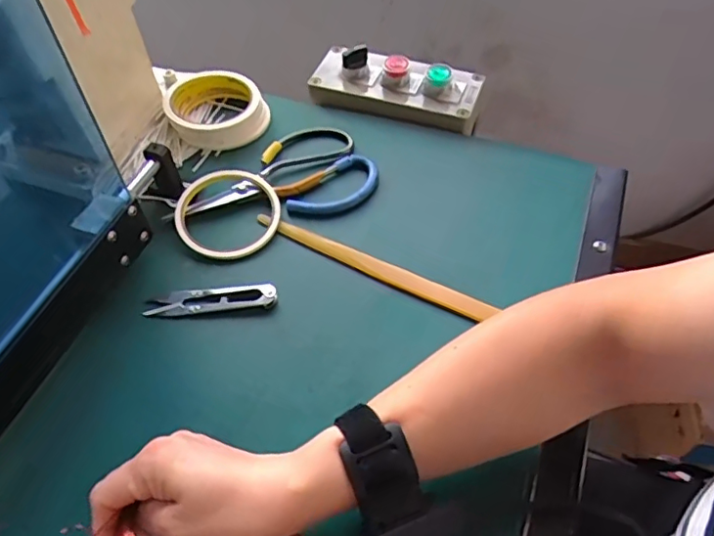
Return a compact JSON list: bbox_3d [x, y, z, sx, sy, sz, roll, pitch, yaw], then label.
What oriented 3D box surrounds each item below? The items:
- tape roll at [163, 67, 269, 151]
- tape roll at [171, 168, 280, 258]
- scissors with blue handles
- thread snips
[{"bbox_3d":[-0.141,-0.161,0.566,0.097,0.028,0.097,-2,54,2],"label":"tape roll"},{"bbox_3d":[-0.112,-0.048,0.488,0.090,0.021,0.084,-2,54,2],"label":"tape roll"},{"bbox_3d":[-0.076,-0.096,0.527,0.177,0.011,0.115,-5,54,0],"label":"scissors with blue handles"},{"bbox_3d":[-0.115,0.025,0.443,0.101,0.010,0.022,-3,54,2],"label":"thread snips"}]

